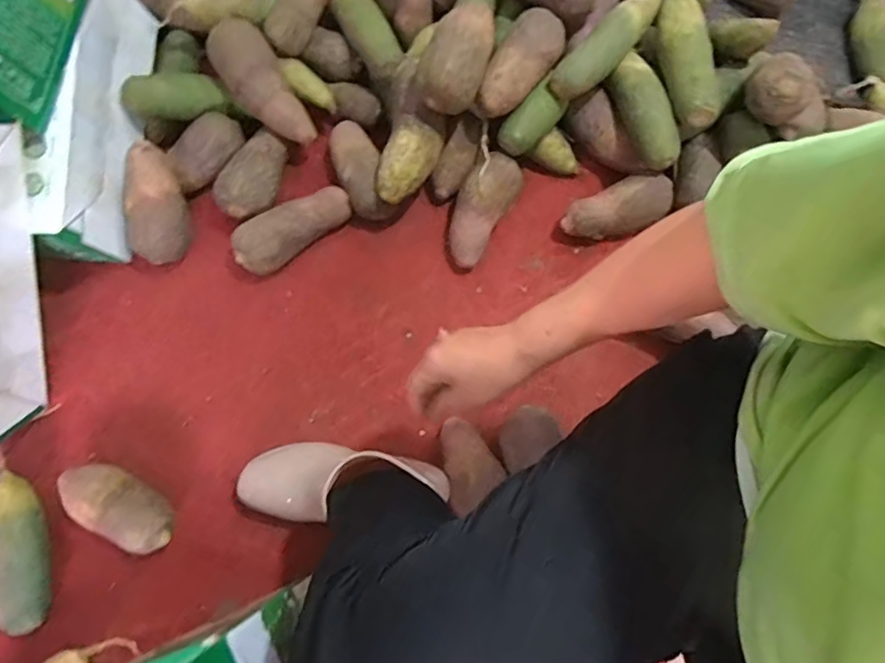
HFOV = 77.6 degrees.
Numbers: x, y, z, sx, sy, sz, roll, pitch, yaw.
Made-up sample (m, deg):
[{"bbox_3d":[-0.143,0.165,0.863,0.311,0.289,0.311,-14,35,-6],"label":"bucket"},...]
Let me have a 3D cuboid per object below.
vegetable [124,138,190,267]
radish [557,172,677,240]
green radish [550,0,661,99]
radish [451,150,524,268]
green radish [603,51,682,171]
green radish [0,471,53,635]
[{"bbox_3d":[-0.378,-0.165,0.732,0.074,0.105,0.135,-9,75,-5],"label":"vegetable"},{"bbox_3d":[0.241,-0.164,0.756,0.153,0.063,0.062,-23,77,-9],"label":"radish"},{"bbox_3d":[0.219,-0.376,0.715,0.178,0.047,0.049,-43,81,-12],"label":"green radish"},{"bbox_3d":[0.050,-0.167,0.746,0.072,0.049,0.155,24,92,5],"label":"radish"},{"bbox_3d":[0.265,-0.289,0.741,0.058,0.068,0.153,-17,76,-7],"label":"green radish"},{"bbox_3d":[-0.477,0.242,0.611,0.057,0.054,0.174,-18,76,-6],"label":"green radish"}]

